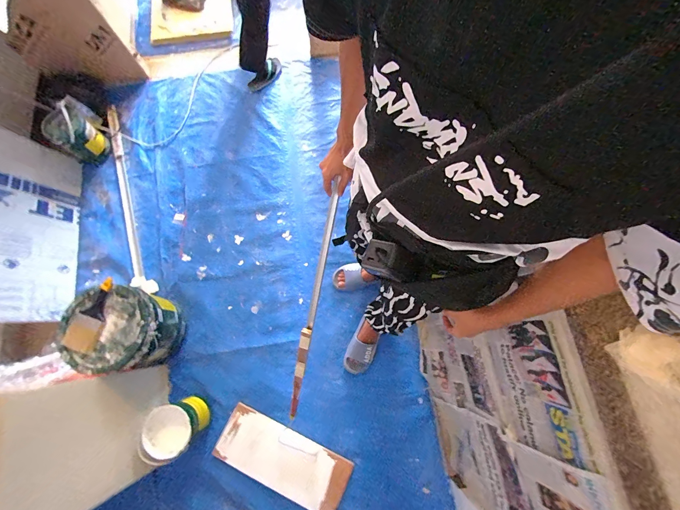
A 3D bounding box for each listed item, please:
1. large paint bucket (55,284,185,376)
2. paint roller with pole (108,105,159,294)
[{"bbox_3d":[-0.811,0.292,1.152,0.302,0.336,0.292,14,75,3],"label":"large paint bucket"},{"bbox_3d":[-1.089,-0.302,1.482,0.111,0.065,1.086,-21,76,-6],"label":"paint roller with pole"}]

